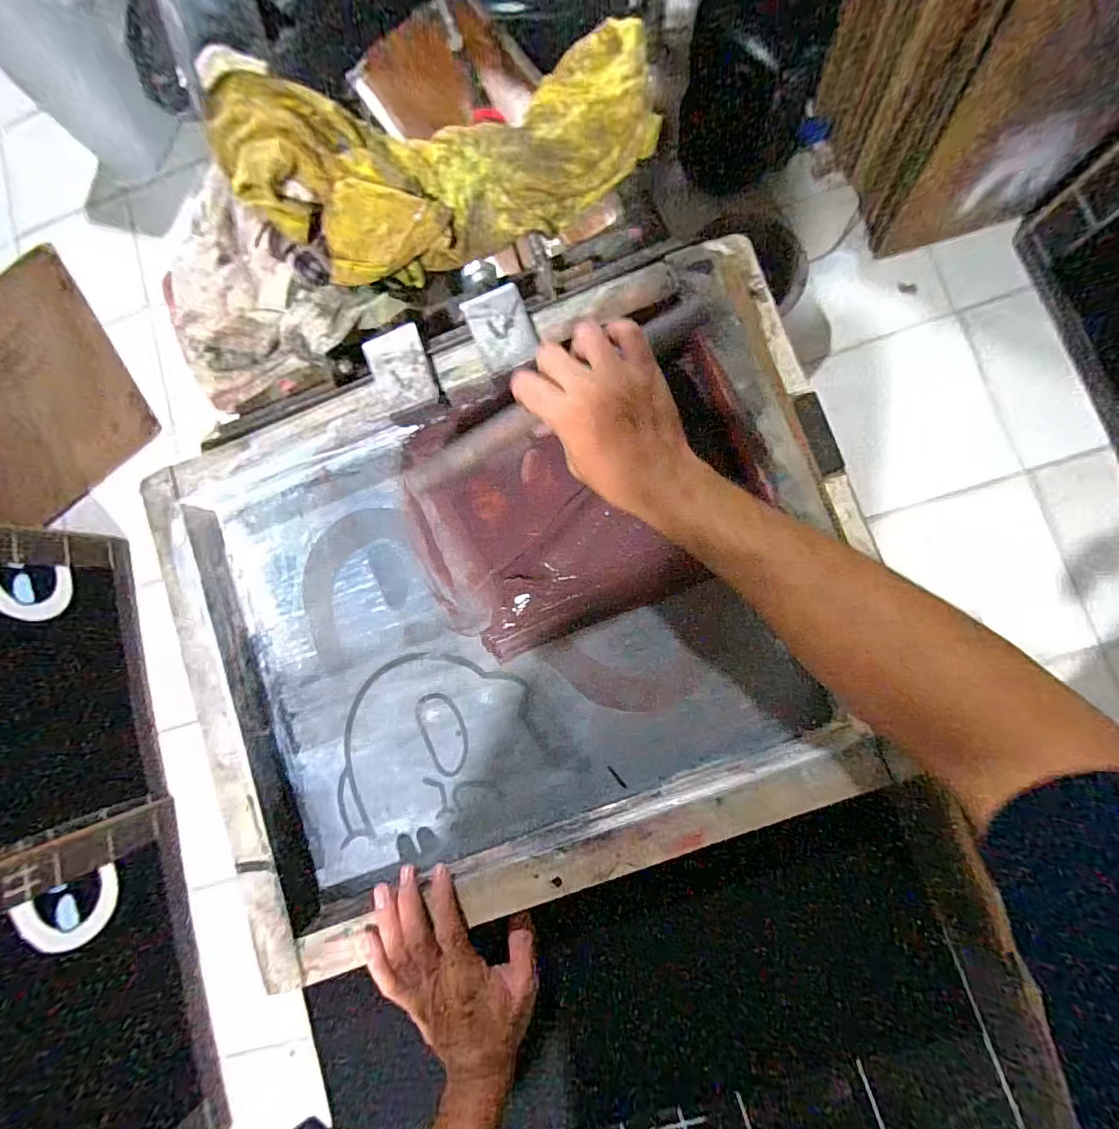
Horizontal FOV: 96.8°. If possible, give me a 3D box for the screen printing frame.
[{"bbox_3d":[-0.041,0.037,0.450,0.596,0.062,0.467,-21,82,6],"label":"screen printing frame"}]

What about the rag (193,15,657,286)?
[{"bbox_3d":[-0.093,-0.368,0.452,0.366,0.133,0.137,-15,83,7],"label":"rag"}]

